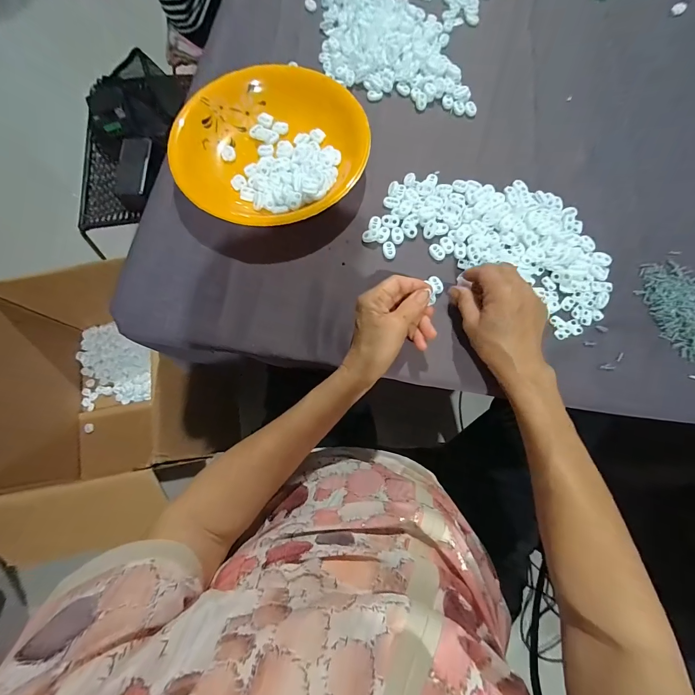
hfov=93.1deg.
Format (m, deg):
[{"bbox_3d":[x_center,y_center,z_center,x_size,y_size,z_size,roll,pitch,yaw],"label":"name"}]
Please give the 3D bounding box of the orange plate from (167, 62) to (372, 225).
[{"bbox_3d":[-0.099,-0.258,0.423,0.234,0.036,0.238,0,74,0],"label":"orange plate"}]

